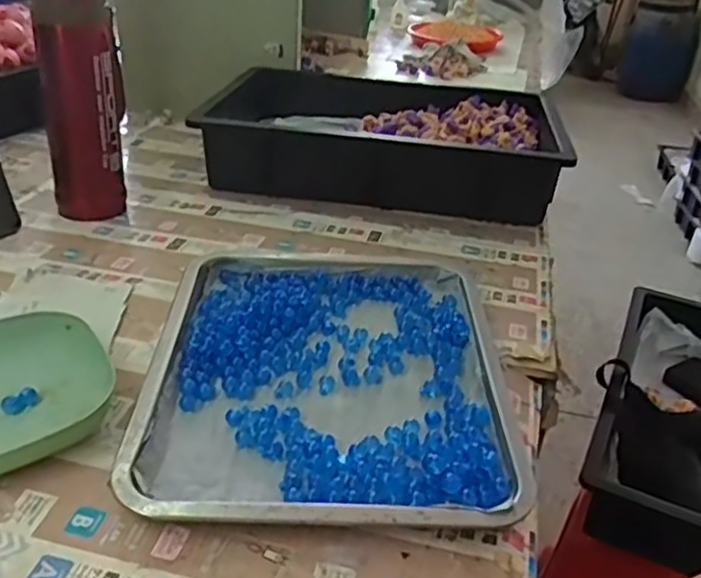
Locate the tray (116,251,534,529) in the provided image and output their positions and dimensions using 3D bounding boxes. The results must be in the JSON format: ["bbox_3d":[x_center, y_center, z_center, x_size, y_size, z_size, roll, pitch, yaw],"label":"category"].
[{"bbox_3d":[-0.016,0.062,0.550,0.261,0.026,0.305,3,31,-2],"label":"tray"}]

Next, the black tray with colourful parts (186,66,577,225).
[{"bbox_3d":[0.040,-0.210,0.953,0.446,0.088,0.312,9,30,4],"label":"black tray with colourful parts"}]

